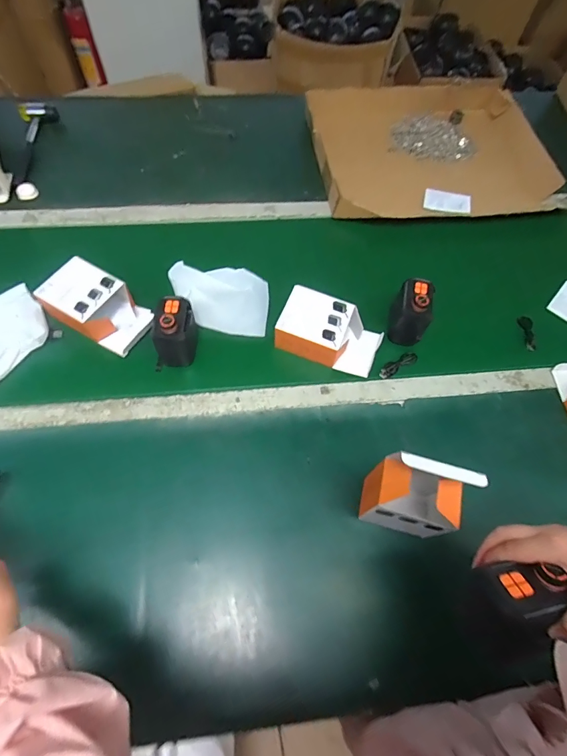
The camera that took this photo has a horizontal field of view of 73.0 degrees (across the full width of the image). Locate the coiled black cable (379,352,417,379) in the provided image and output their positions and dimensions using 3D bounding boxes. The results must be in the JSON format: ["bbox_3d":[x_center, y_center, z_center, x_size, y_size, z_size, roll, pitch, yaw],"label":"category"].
[{"bbox_3d":[0.204,-0.025,0.680,0.077,0.011,0.023,-30,69,-17],"label":"coiled black cable"}]

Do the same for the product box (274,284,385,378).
[{"bbox_3d":[0.080,-0.076,0.658,0.171,0.056,0.107,20,64,6],"label":"product box"}]

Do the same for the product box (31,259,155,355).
[{"bbox_3d":[-0.322,-0.123,0.664,0.161,0.062,0.107,26,65,9],"label":"product box"}]

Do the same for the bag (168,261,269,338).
[{"bbox_3d":[-0.121,-0.145,0.696,0.192,0.043,0.116,11,64,2],"label":"bag"}]

